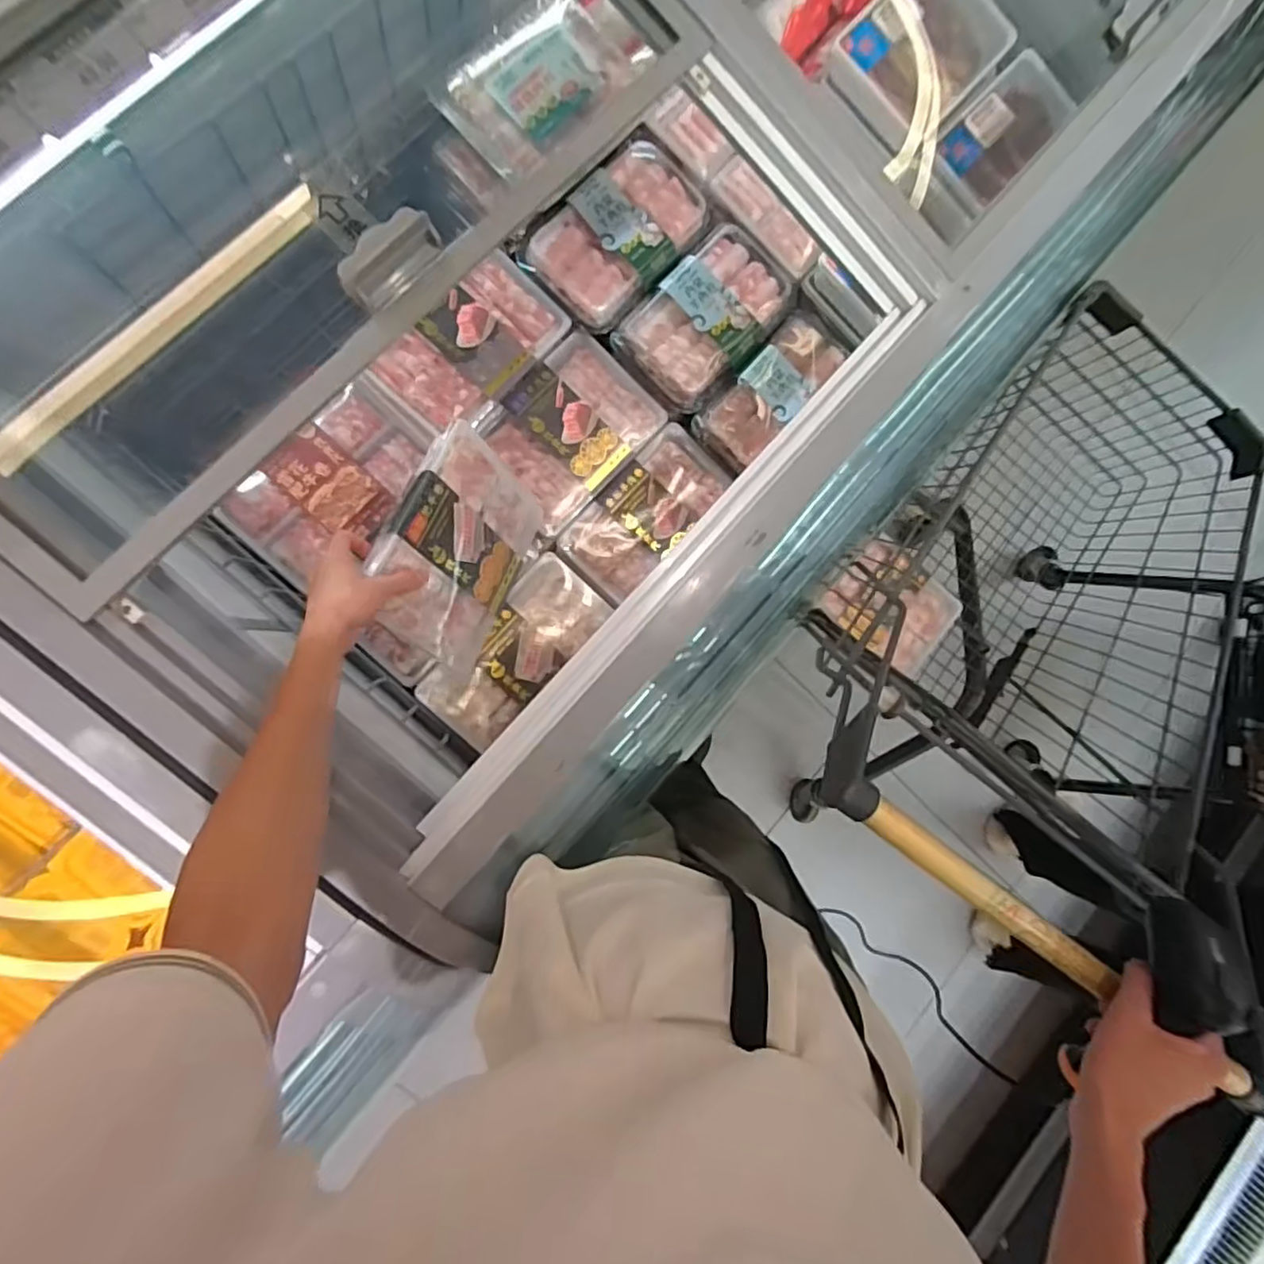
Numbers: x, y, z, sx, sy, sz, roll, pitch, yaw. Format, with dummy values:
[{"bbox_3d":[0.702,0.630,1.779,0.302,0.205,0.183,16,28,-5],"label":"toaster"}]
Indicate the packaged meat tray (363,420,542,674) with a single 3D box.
[{"bbox_3d":[-0.194,-0.092,0.711,0.168,0.033,0.232,46,59,-47],"label":"packaged meat tray"}]

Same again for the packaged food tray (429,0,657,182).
[{"bbox_3d":[-0.103,-0.661,0.761,0.238,0.042,0.156,-41,95,-7],"label":"packaged food tray"}]

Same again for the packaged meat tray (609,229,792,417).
[{"bbox_3d":[0.101,-0.421,0.858,0.145,0.051,0.229,43,83,-5],"label":"packaged meat tray"}]

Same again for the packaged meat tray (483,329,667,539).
[{"bbox_3d":[-0.082,-0.264,0.840,0.172,0.034,0.232,40,84,-6],"label":"packaged meat tray"}]

